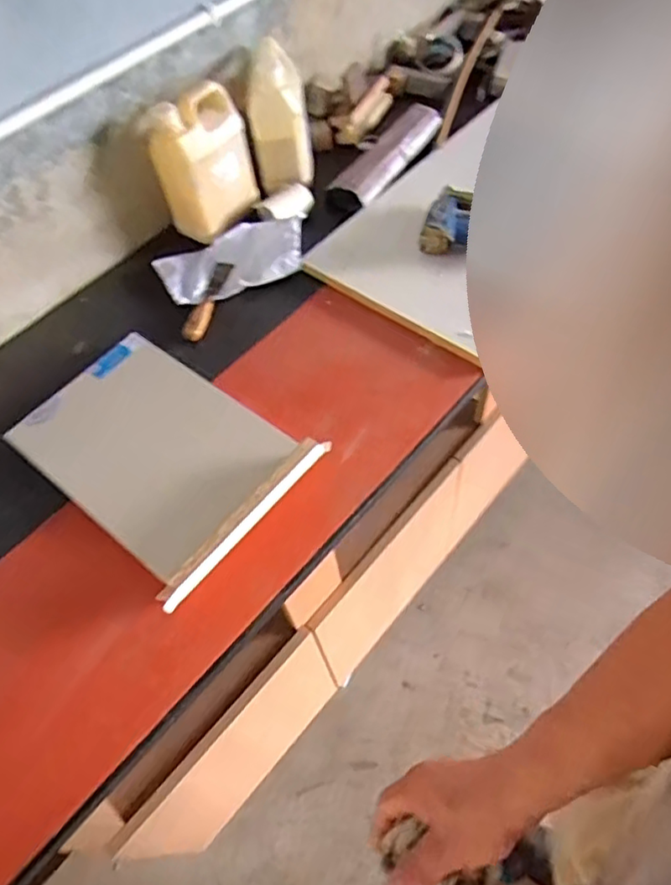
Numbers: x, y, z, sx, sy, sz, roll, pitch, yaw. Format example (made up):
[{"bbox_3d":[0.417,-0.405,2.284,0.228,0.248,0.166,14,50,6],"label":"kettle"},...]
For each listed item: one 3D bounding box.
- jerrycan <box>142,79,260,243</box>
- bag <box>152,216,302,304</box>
[{"bbox_3d":[-0.219,-0.473,0.999,0.099,0.189,0.152,18,60,18],"label":"jerrycan"},{"bbox_3d":[-0.168,-0.310,0.994,0.243,0.054,0.142,-24,57,-10],"label":"bag"}]

